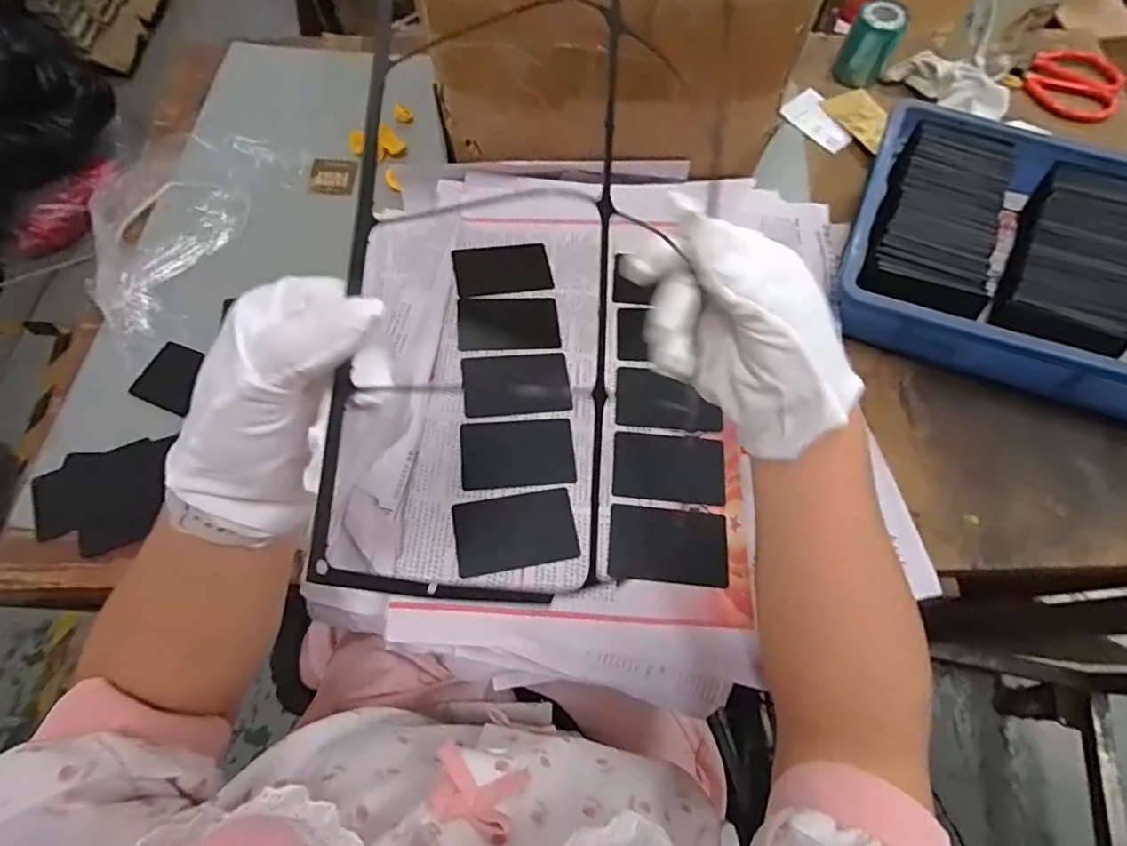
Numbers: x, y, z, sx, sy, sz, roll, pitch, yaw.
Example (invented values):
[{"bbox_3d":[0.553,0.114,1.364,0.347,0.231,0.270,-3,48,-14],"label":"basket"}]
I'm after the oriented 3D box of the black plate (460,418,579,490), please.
[{"bbox_3d":[-0.034,0.023,0.422,0.084,0.004,0.053,-3,65,-8],"label":"black plate"}]

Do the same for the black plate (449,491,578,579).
[{"bbox_3d":[-0.034,0.078,0.396,0.084,0.004,0.054,-8,61,-10],"label":"black plate"}]

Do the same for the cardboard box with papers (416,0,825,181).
[{"bbox_3d":[0.047,-0.378,0.482,0.327,0.177,0.259,-2,70,-3],"label":"cardboard box with papers"}]

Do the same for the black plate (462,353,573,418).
[{"bbox_3d":[-0.037,-0.032,0.448,0.084,0.004,0.053,-4,65,-10],"label":"black plate"}]

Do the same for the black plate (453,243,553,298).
[{"bbox_3d":[-0.055,-0.139,0.498,0.083,0.004,0.054,-9,65,-10],"label":"black plate"}]

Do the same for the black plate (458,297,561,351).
[{"bbox_3d":[-0.046,-0.085,0.472,0.083,0.004,0.054,-3,64,-10],"label":"black plate"}]

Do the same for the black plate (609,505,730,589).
[{"bbox_3d":[0.077,0.089,0.400,0.084,0.004,0.052,6,64,0],"label":"black plate"}]

